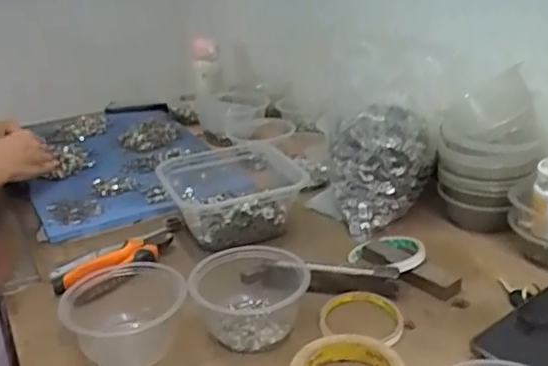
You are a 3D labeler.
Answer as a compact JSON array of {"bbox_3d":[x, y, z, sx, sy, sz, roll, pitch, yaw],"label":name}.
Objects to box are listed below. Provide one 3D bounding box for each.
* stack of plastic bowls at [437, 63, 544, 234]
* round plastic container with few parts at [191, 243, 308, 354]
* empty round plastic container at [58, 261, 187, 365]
[{"bbox_3d":[0.263,-0.035,0.739,0.113,0.183,0.100,4,25,17],"label":"stack of plastic bowls"},{"bbox_3d":[-0.022,0.109,0.605,0.112,0.061,0.115,-3,24,1],"label":"round plastic container with few parts"},{"bbox_3d":[-0.152,0.123,0.587,0.111,0.055,0.116,-3,24,1],"label":"empty round plastic container"}]

